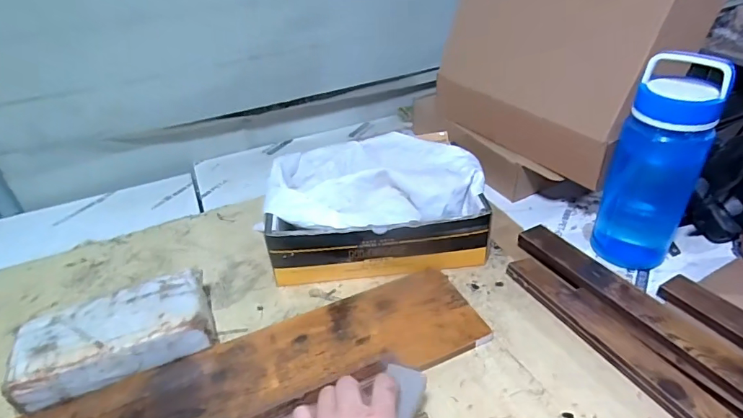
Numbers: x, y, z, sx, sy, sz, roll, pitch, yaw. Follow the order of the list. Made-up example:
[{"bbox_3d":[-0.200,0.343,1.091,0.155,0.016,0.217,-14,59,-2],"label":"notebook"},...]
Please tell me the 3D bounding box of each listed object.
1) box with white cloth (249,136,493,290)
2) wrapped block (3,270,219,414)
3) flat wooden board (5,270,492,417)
[{"bbox_3d":[0.004,-0.005,0.694,0.313,0.114,0.197,-4,36,1],"label":"box with white cloth"},{"bbox_3d":[-0.300,0.153,0.548,0.211,0.063,0.109,-20,39,-19],"label":"wrapped block"},{"bbox_3d":[-0.225,0.218,0.483,0.755,0.037,0.148,-19,38,-18],"label":"flat wooden board"}]

